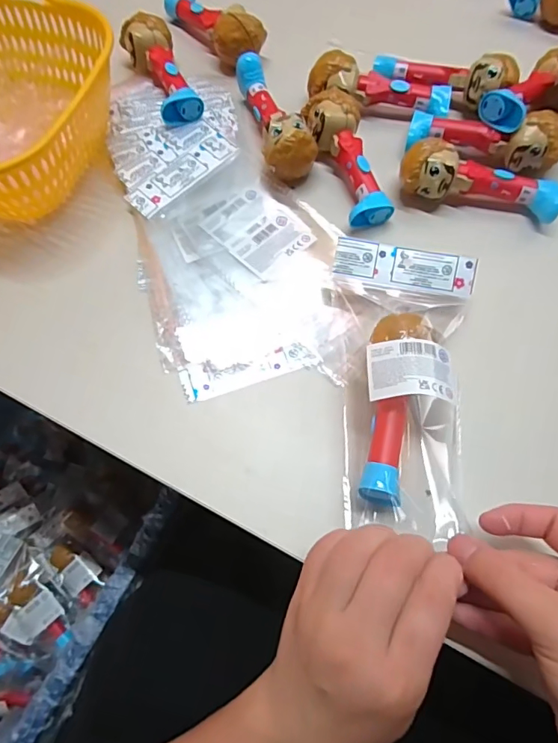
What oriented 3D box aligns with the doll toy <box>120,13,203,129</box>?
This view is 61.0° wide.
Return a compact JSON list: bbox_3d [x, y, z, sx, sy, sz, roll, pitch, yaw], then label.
[{"bbox_3d":[-0.107,-0.274,0.427,0.044,0.031,0.111,-21,68,-8],"label":"doll toy"}]

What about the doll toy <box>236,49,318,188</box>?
[{"bbox_3d":[-0.005,-0.222,0.404,0.038,0.033,0.127,-16,67,-6],"label":"doll toy"}]

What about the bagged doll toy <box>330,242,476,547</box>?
[{"bbox_3d":[0.082,0.002,0.310,0.091,0.052,0.193,3,64,4],"label":"bagged doll toy"}]

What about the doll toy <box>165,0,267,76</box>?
[{"bbox_3d":[-0.066,-0.343,0.461,0.042,0.043,0.128,-39,71,-15],"label":"doll toy"}]

